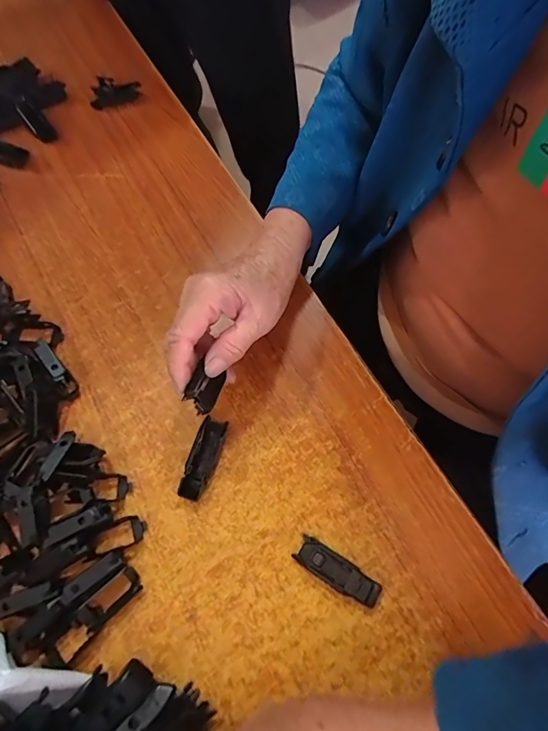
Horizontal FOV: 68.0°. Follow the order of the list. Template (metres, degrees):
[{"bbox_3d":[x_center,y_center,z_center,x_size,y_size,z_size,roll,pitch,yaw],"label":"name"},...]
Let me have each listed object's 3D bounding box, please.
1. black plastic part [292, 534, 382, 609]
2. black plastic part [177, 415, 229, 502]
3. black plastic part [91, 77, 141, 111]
[{"bbox_3d":[0.048,0.156,0.306,0.066,0.015,0.022,30,73,13],"label":"black plastic part"},{"bbox_3d":[-0.059,0.078,0.339,0.022,0.015,0.066,17,70,8],"label":"black plastic part"},{"bbox_3d":[-0.195,-0.334,0.495,0.060,0.009,0.047,-24,70,-7],"label":"black plastic part"}]

